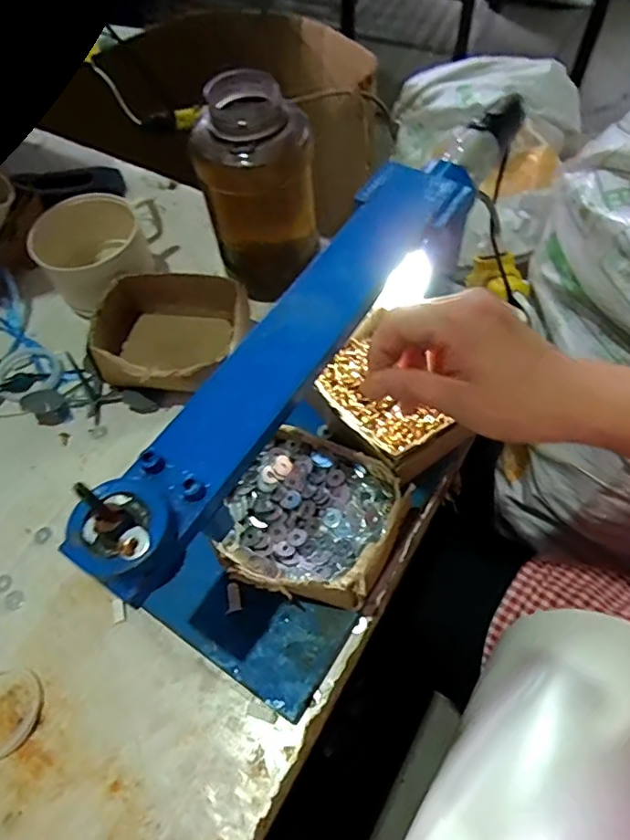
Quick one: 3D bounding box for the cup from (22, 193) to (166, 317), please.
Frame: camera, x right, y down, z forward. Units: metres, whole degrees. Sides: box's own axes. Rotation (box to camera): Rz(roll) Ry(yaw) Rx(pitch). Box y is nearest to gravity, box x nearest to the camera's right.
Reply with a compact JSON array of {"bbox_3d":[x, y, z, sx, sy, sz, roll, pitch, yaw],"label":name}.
[{"bbox_3d":[-0.213,-0.172,0.567,0.089,0.090,0.129,22,64,15],"label":"cup"}]

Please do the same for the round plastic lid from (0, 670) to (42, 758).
[{"bbox_3d":[-0.224,0.209,0.390,0.057,0.004,0.052,-2,60,3],"label":"round plastic lid"}]

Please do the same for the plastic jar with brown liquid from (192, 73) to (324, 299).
[{"bbox_3d":[-0.055,-0.208,0.522,0.083,0.186,0.094,32,67,20],"label":"plastic jar with brown liquid"}]

